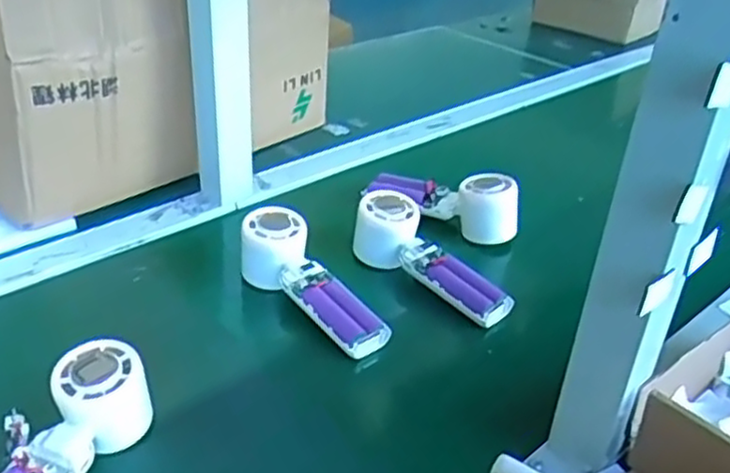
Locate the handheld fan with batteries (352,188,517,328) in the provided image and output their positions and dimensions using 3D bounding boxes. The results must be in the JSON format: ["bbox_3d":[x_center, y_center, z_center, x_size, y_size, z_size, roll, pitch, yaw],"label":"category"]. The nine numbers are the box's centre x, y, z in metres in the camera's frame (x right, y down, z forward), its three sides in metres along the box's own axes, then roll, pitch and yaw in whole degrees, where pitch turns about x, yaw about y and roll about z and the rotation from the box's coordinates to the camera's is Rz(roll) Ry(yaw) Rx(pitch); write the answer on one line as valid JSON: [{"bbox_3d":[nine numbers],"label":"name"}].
[{"bbox_3d":[0.061,0.015,0.668,0.163,0.051,0.048,29,40,34],"label":"handheld fan with batteries"}]

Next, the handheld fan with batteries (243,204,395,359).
[{"bbox_3d":[-0.045,0.043,0.634,0.049,0.048,0.165,-24,56,-38],"label":"handheld fan with batteries"}]

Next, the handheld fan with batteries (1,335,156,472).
[{"bbox_3d":[-0.199,0.139,0.458,0.064,0.052,0.168,16,47,17],"label":"handheld fan with batteries"}]

